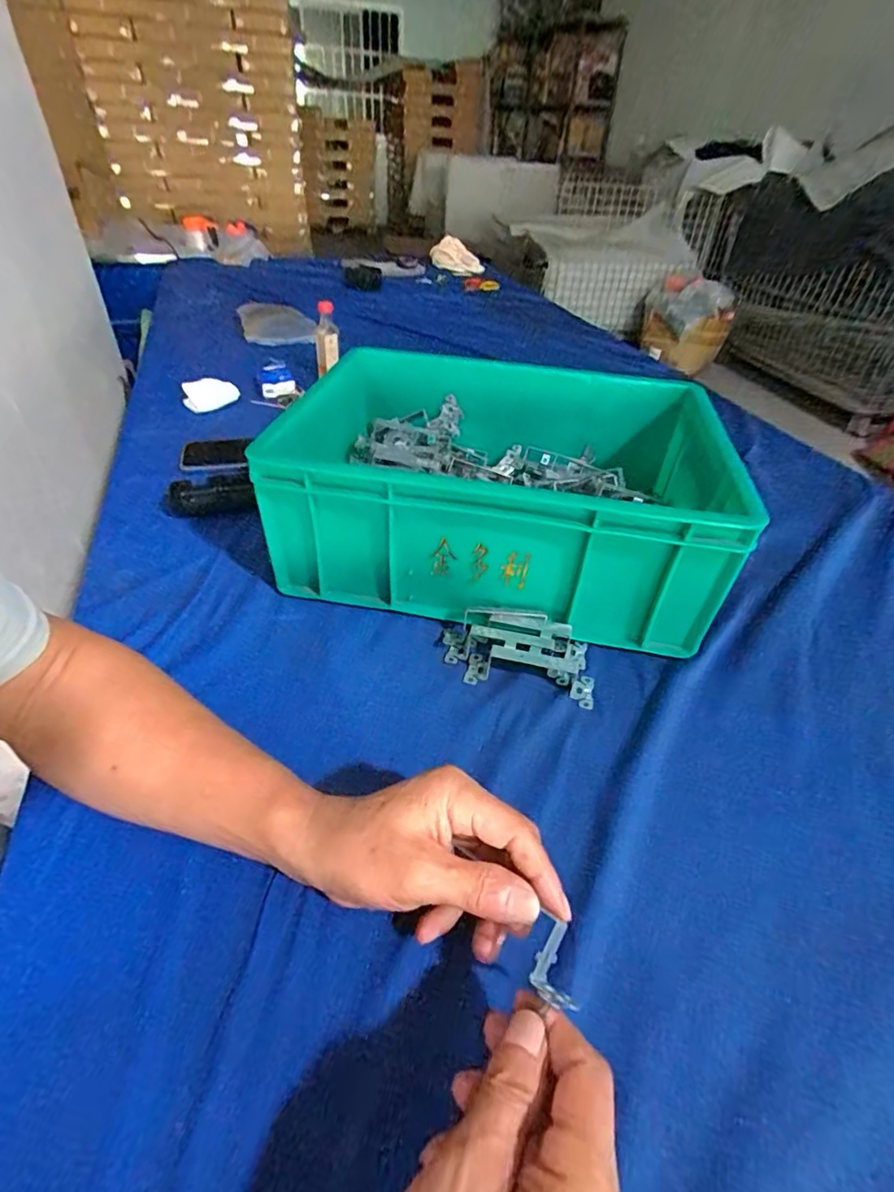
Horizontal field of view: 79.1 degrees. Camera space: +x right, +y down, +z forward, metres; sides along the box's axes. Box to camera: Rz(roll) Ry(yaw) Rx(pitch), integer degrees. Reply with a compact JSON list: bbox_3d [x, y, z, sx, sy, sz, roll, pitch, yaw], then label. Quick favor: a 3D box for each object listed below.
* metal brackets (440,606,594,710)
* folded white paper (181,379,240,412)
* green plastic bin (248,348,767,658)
[{"bbox_3d":[0.061,0.045,0.464,0.133,0.034,0.069,11,41,8],"label":"metal brackets"},{"bbox_3d":[-0.355,-0.301,0.812,0.079,0.035,0.035,-6,41,-12],"label":"folded white paper"},{"bbox_3d":[0.057,-0.115,0.563,0.389,0.156,0.300,9,40,6],"label":"green plastic bin"}]

